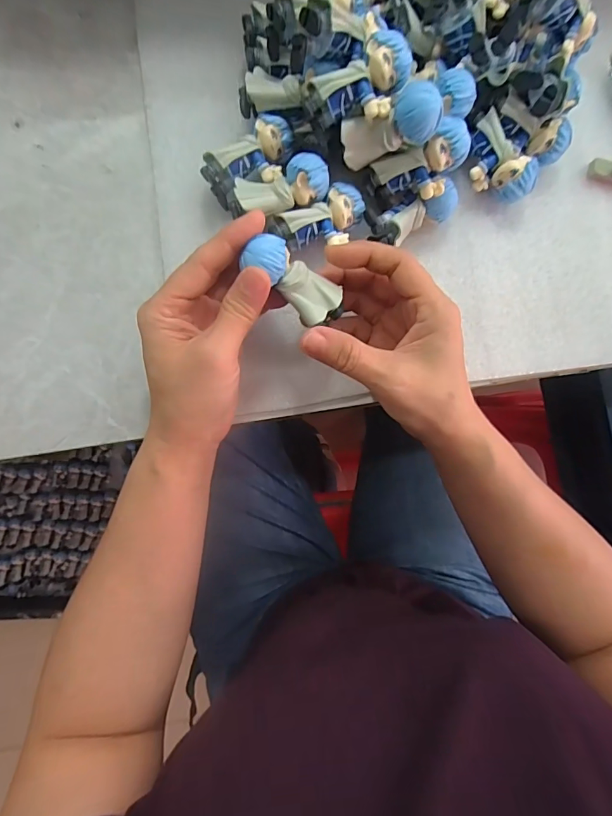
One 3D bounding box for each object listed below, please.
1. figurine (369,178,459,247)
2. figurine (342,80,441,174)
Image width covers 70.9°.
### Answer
[{"bbox_3d":[0.070,-0.124,0.280,0.059,0.029,0.023,-30,90,-5],"label":"figurine"},{"bbox_3d":[0.047,-0.157,0.242,0.057,0.026,0.021,-8,87,38],"label":"figurine"}]

